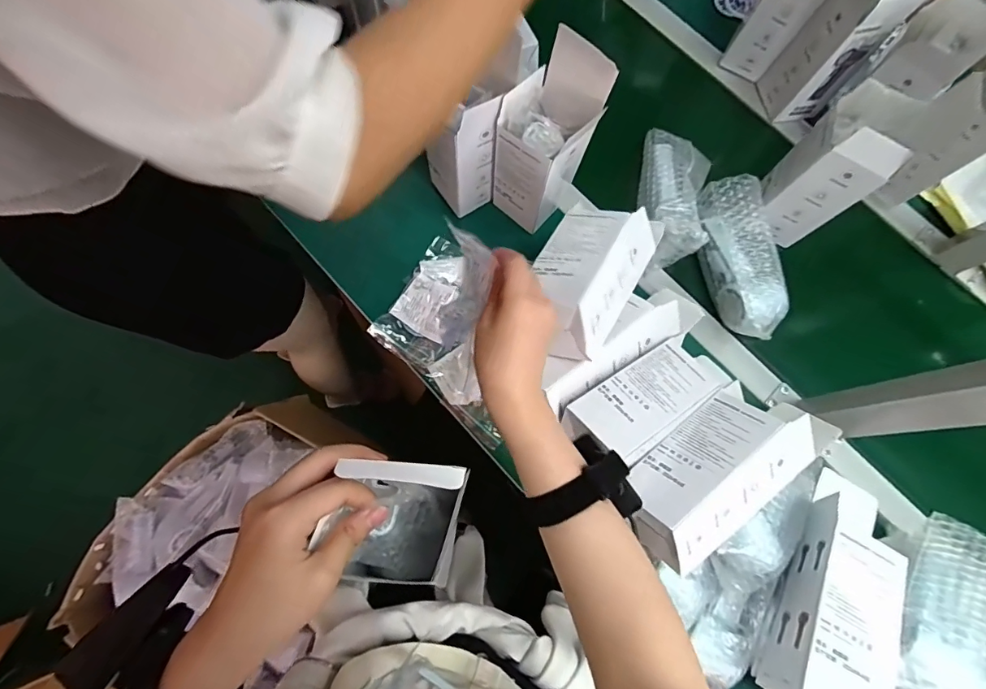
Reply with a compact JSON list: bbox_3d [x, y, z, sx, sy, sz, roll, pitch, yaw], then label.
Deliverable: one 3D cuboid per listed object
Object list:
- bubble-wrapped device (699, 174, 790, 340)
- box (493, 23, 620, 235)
[{"bbox_3d":[0.322,-0.112,0.605,0.070,0.057,0.204,-7,76,-3],"label":"bubble-wrapped device"},{"bbox_3d":[0.060,-0.220,0.540,0.100,0.205,0.083,-39,80,-10],"label":"box"}]

